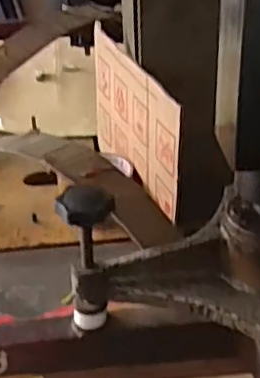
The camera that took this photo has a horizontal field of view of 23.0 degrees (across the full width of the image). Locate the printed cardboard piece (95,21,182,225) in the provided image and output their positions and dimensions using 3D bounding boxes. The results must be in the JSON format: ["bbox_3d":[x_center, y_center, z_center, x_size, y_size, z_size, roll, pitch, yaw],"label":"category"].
[{"bbox_3d":[0.001,-0.067,0.678,0.007,0.145,0.242,-10,33,-17],"label":"printed cardboard piece"}]

